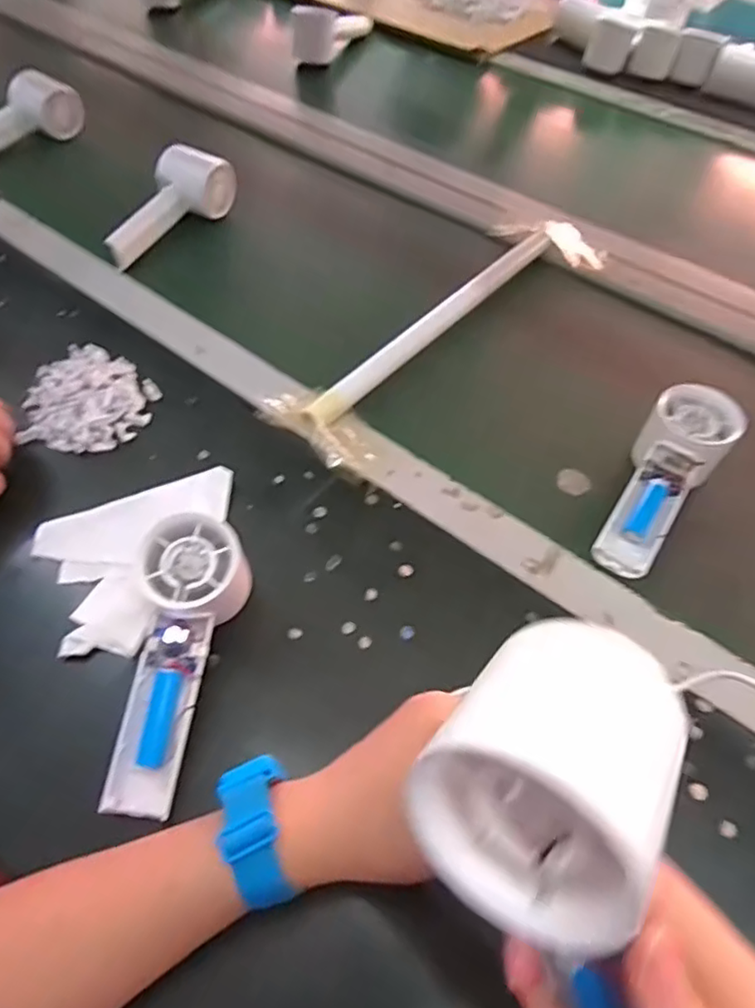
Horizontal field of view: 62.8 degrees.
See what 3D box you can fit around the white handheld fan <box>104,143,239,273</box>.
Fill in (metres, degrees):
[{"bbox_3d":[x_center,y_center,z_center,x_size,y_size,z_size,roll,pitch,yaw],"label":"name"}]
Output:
[{"bbox_3d":[-0.204,-0.300,0.611,0.057,0.062,0.162,19,55,11],"label":"white handheld fan"}]

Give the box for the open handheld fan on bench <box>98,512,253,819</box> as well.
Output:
[{"bbox_3d":[-0.114,0.087,0.354,0.053,0.049,0.157,10,76,4],"label":"open handheld fan on bench"}]

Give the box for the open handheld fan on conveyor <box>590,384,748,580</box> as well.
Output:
[{"bbox_3d":[0.196,-0.016,0.428,0.057,0.047,0.155,31,59,19],"label":"open handheld fan on conveyor"}]

